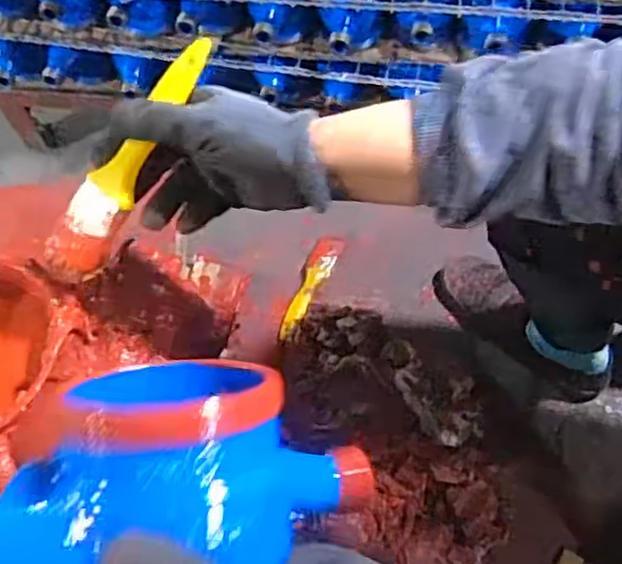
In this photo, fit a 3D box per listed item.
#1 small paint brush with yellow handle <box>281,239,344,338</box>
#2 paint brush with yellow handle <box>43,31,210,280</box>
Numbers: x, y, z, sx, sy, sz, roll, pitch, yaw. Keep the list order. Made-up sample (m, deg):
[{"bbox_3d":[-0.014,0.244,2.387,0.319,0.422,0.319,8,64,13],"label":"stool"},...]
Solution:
[{"bbox_3d":[-0.005,0.005,0.956,0.036,0.009,0.160,25,67,15],"label":"small paint brush with yellow handle"},{"bbox_3d":[-0.119,-0.079,0.454,0.044,0.011,0.180,37,99,16],"label":"paint brush with yellow handle"}]

